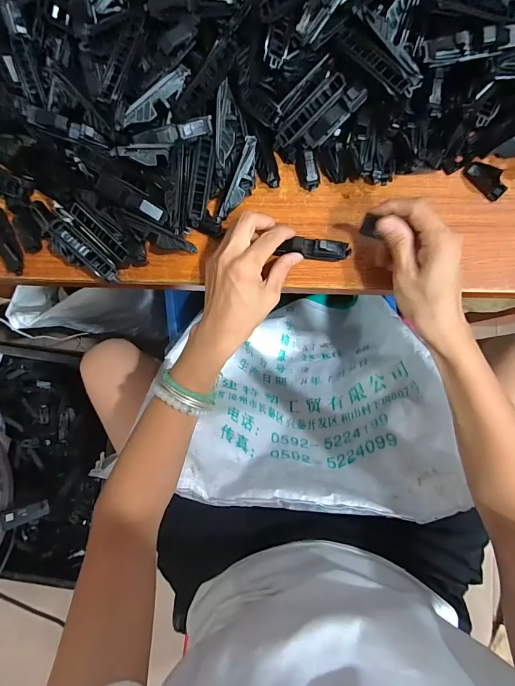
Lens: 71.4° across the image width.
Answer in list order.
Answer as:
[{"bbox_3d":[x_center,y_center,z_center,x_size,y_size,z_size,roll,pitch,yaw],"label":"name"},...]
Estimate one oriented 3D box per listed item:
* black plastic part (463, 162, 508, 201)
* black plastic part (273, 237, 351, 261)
[{"bbox_3d":[0.221,-0.158,0.345,0.022,0.009,0.043,-40,85,1],"label":"black plastic part"},{"bbox_3d":[0.055,-0.091,0.345,0.068,0.019,0.018,5,87,-1],"label":"black plastic part"}]

